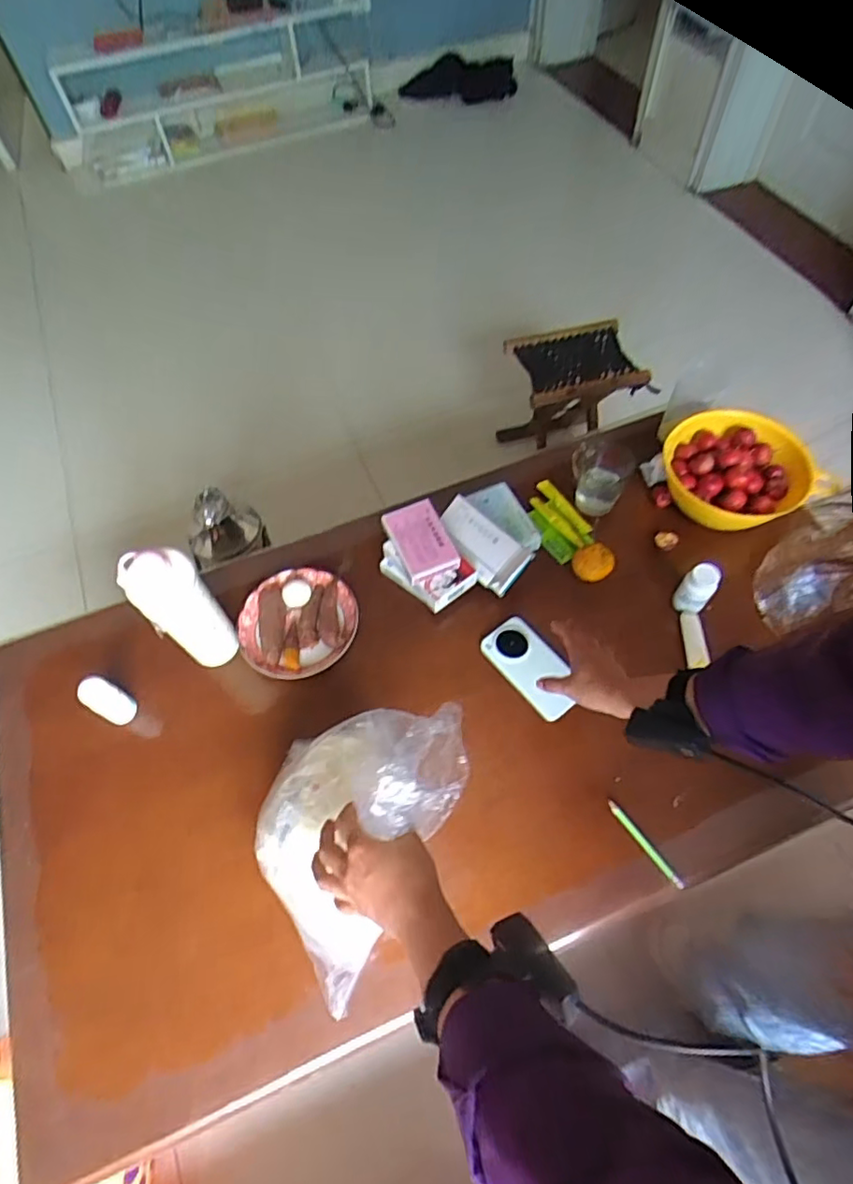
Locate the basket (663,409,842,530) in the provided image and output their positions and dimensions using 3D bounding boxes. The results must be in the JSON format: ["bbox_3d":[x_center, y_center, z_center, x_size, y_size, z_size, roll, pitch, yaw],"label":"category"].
[{"bbox_3d":[0.427,-0.159,0.830,0.202,0.101,0.127,22,65,16],"label":"basket"}]

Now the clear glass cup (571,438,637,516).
[{"bbox_3d":[0.256,-0.167,0.892,0.084,0.099,0.067,34,70,20],"label":"clear glass cup"}]

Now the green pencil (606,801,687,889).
[{"bbox_3d":[0.248,0.287,0.690,0.012,0.013,0.111,-34,64,-13],"label":"green pencil"}]

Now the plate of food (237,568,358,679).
[{"bbox_3d":[-0.180,0.039,0.845,0.160,0.035,0.151,-2,61,4],"label":"plate of food"}]

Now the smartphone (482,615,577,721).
[{"bbox_3d":[0.135,0.096,0.780,0.068,0.006,0.138,-41,64,-2],"label":"smartphone"}]

